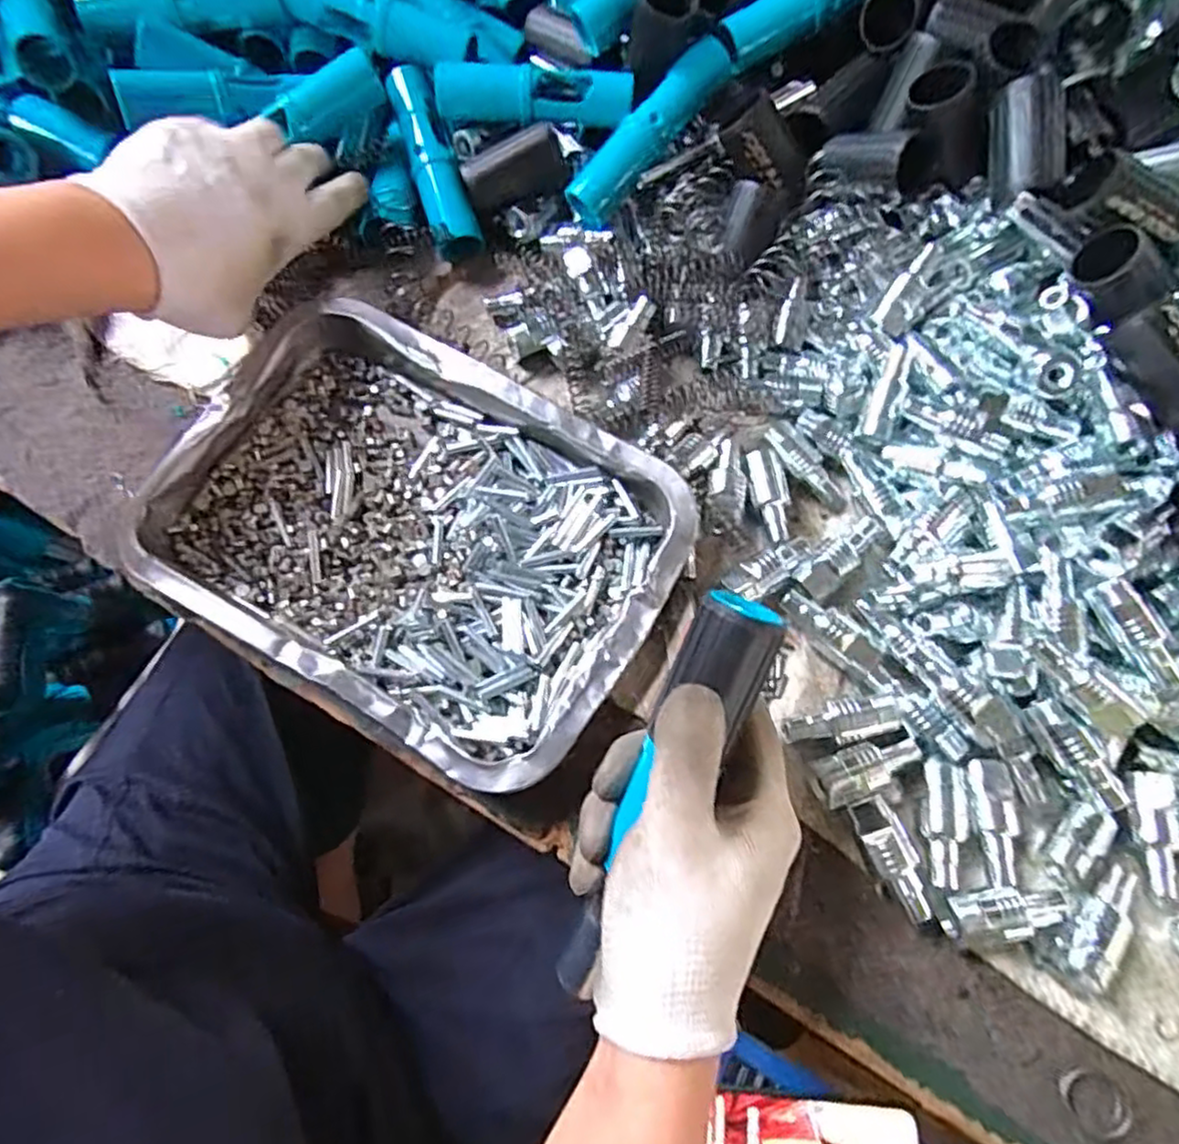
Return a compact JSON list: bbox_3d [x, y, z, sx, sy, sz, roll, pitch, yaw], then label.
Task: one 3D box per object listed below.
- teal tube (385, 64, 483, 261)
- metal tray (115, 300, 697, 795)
[{"bbox_3d":[-0.098,-0.256,0.426,0.028,0.029,0.115,-19,87,-7],"label":"teal tube"},{"bbox_3d":[-0.091,-0.024,0.351,0.255,0.029,0.178,29,71,11],"label":"metal tray"}]

